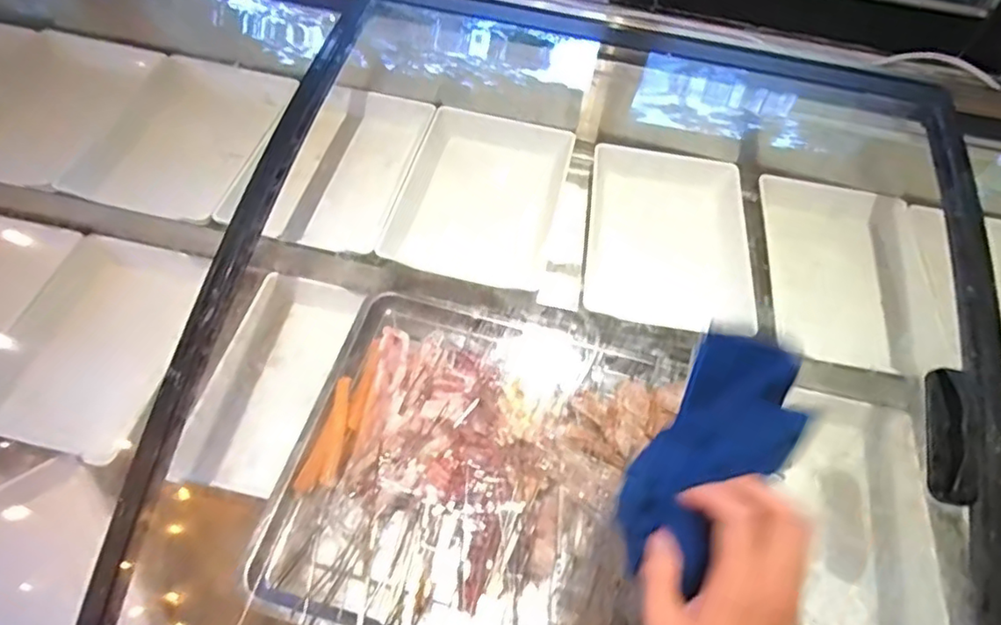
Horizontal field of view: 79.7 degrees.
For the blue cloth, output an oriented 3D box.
[{"bbox_3d":[0.136,0.096,0.398,0.076,0.057,0.165,34,86,18],"label":"blue cloth"}]

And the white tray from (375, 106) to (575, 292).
[{"bbox_3d":[-0.023,-0.158,0.791,0.201,0.041,0.278,13,55,4],"label":"white tray"}]

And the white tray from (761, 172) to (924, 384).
[{"bbox_3d":[0.429,-0.055,0.762,0.189,0.056,0.288,9,55,1],"label":"white tray"}]

